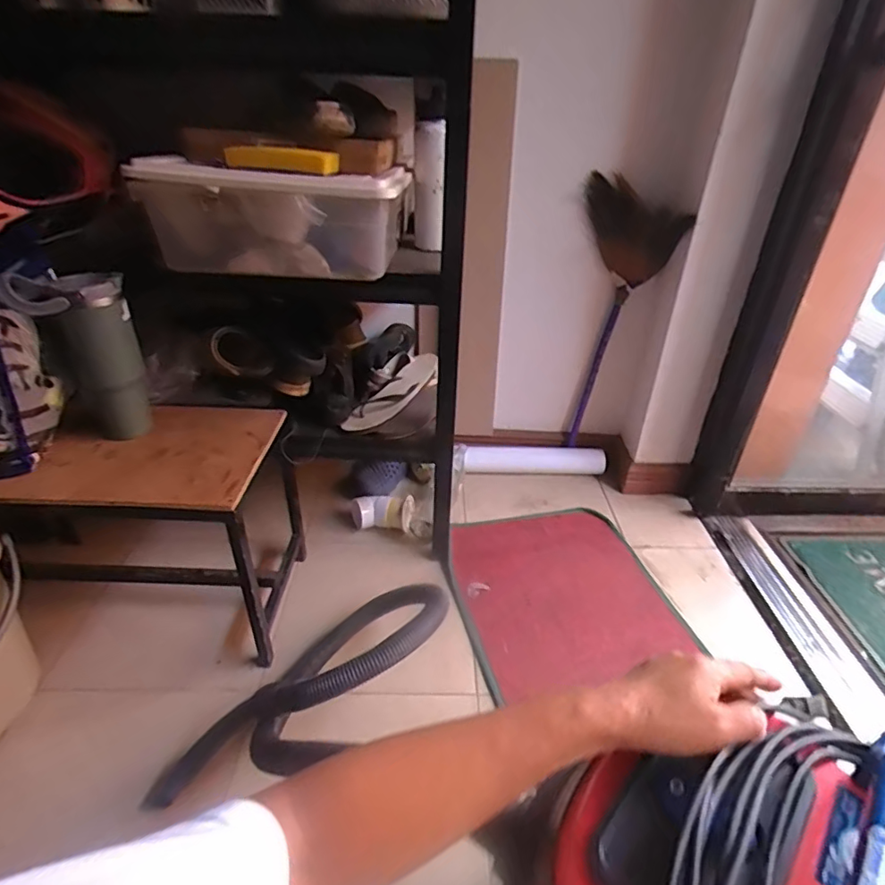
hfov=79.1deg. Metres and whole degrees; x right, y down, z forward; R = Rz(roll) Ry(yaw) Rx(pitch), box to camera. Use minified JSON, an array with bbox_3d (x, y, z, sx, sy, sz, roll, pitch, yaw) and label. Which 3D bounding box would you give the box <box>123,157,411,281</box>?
[{"bbox_3d":[-0.269,-0.358,0.859,0.396,0.150,0.224,-4,33,-9],"label":"box"}]

